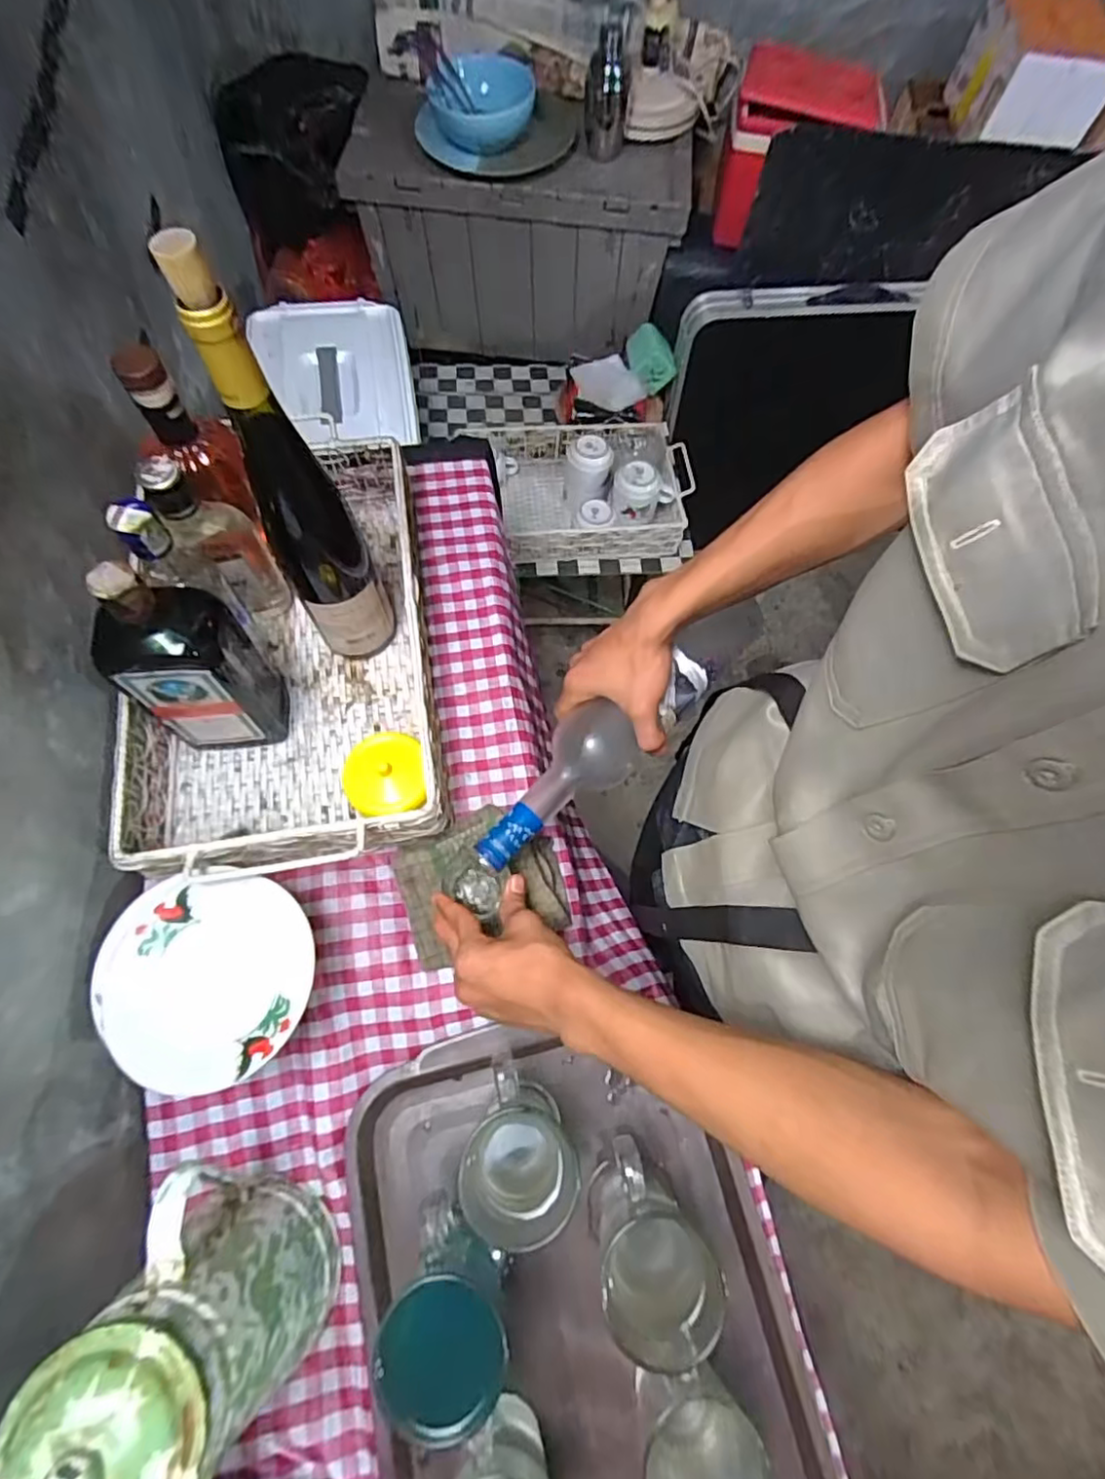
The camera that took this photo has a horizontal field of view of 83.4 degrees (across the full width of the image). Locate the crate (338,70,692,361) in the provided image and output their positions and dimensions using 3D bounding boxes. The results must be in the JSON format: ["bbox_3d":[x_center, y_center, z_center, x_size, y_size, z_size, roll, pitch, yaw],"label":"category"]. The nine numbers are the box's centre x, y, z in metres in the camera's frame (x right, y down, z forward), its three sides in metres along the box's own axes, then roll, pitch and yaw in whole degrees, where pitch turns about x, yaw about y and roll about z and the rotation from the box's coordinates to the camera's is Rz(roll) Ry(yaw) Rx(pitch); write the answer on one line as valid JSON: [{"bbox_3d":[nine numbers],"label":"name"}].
[{"bbox_3d":[-0.056,-0.944,1.167,0.540,0.320,0.303,2,68,-2],"label":"crate"}]

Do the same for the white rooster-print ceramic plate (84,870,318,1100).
[{"bbox_3d":[-0.255,0.174,0.453,0.150,0.018,0.141,-1,68,-3],"label":"white rooster-print ceramic plate"}]

